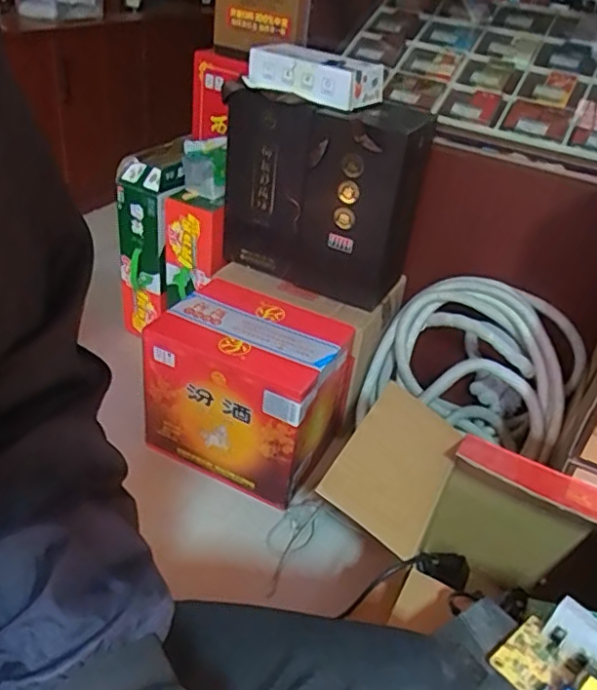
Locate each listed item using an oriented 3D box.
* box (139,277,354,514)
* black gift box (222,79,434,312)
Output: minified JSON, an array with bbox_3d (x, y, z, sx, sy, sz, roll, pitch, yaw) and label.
[{"bbox_3d":[-0.092,0.081,1.207,0.311,0.282,0.259,21,37,19],"label":"box"},{"bbox_3d":[0.050,-0.293,1.227,0.392,0.367,0.153,23,38,21],"label":"black gift box"}]

